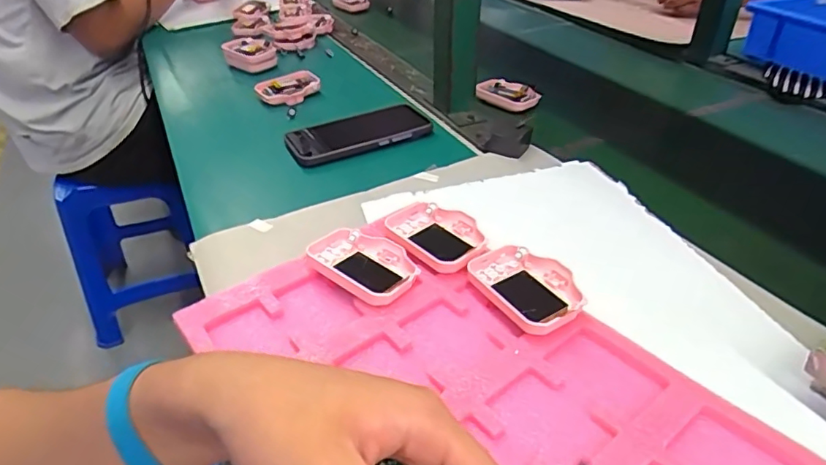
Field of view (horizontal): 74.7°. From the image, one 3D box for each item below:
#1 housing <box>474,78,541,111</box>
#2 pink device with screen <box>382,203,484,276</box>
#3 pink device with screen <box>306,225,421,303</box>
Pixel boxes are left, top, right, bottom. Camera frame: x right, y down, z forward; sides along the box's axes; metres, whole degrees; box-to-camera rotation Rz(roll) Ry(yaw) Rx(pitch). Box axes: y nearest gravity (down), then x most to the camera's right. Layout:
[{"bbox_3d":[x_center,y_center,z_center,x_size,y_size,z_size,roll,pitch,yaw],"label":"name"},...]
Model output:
[{"bbox_3d":[0.130,-0.191,0.747,0.080,0.021,0.053,24,44,31],"label":"housing"},{"bbox_3d":[0.021,0.005,0.452,0.060,0.022,0.088,-31,45,-34],"label":"pink device with screen"},{"bbox_3d":[-0.038,0.024,0.427,0.090,0.024,0.062,23,43,30],"label":"pink device with screen"}]

